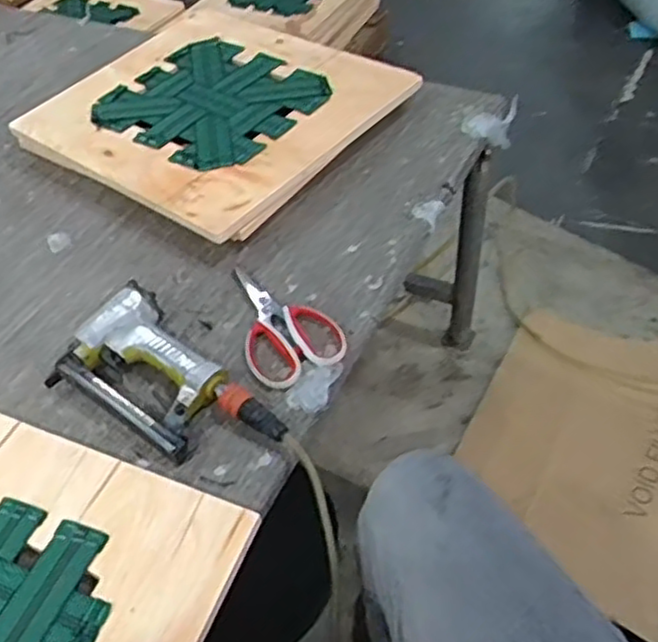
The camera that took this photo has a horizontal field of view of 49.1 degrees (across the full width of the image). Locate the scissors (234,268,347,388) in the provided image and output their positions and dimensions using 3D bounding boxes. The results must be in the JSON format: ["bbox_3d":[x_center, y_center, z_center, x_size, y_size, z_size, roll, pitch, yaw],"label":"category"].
[{"bbox_3d":[-0.062,-0.002,0.784,0.097,0.010,0.171,-28,51,-19],"label":"scissors"}]

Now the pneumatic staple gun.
[{"bbox_3d":[-0.153,0.057,0.726,0.246,0.041,0.134,23,54,24],"label":"pneumatic staple gun"}]

